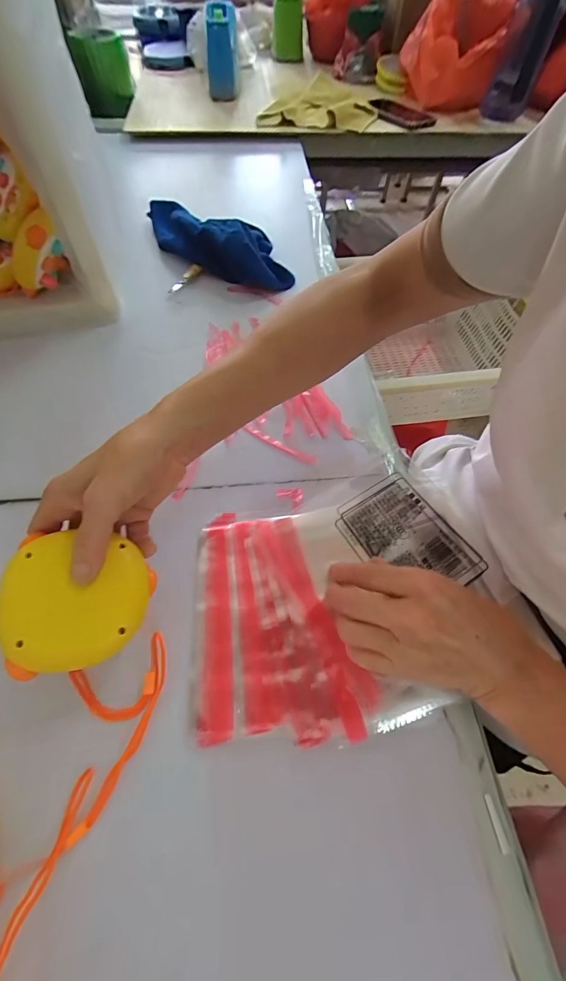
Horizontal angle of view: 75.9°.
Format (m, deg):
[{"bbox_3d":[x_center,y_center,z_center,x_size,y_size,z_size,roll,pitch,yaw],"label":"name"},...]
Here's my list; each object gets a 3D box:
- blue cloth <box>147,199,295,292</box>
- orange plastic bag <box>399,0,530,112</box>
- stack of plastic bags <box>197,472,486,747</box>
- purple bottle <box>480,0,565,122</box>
[{"bbox_3d":[-0.096,-0.346,0.496,0.255,0.050,0.096,26,63,12],"label":"blue cloth"},{"bbox_3d":[0.338,-0.868,0.712,0.183,0.146,0.155,12,60,3],"label":"orange plastic bag"},{"bbox_3d":[0.041,0.081,0.281,0.222,0.025,0.176,-11,62,-11],"label":"stack of plastic bags"},{"bbox_3d":[0.437,-0.797,0.648,0.080,0.181,0.081,25,63,11],"label":"purple bottle"}]

